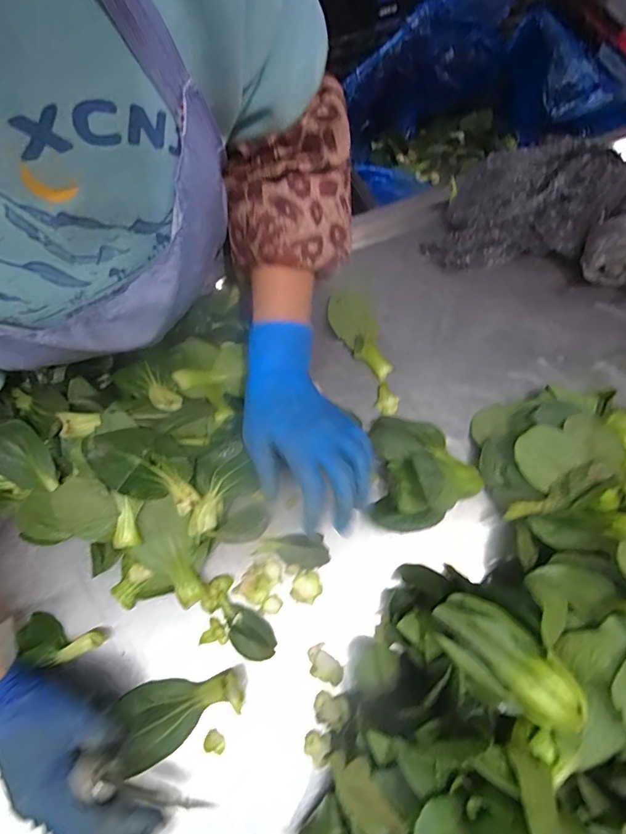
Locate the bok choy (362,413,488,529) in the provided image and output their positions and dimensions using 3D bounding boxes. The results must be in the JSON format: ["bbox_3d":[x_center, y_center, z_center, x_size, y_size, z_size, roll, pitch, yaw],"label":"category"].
[{"bbox_3d":[0.106,0.051,0.394,0.100,0.058,0.107,0,69,-1],"label":"bok choy"}]

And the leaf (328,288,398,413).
[{"bbox_3d":[0.061,-0.073,0.459,0.047,0.014,0.147,-23,71,-9],"label":"leaf"}]

